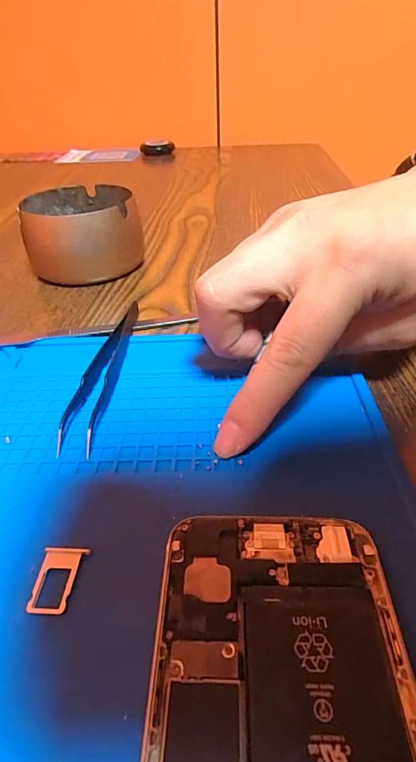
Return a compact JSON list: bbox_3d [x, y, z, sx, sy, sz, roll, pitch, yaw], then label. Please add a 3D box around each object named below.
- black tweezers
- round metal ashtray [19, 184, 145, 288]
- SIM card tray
[{"bbox_3d":[-0.054,-0.010,0.220,0.015,0.010,0.120,1,38,5],"label":"black tweezers"},{"bbox_3d":[-0.097,-0.115,0.323,0.084,0.048,0.086,-14,42,-12],"label":"round metal ashtray"},{"bbox_3d":[-0.047,0.061,0.130,0.014,0.004,0.021,1,38,4],"label":"SIM card tray"}]

